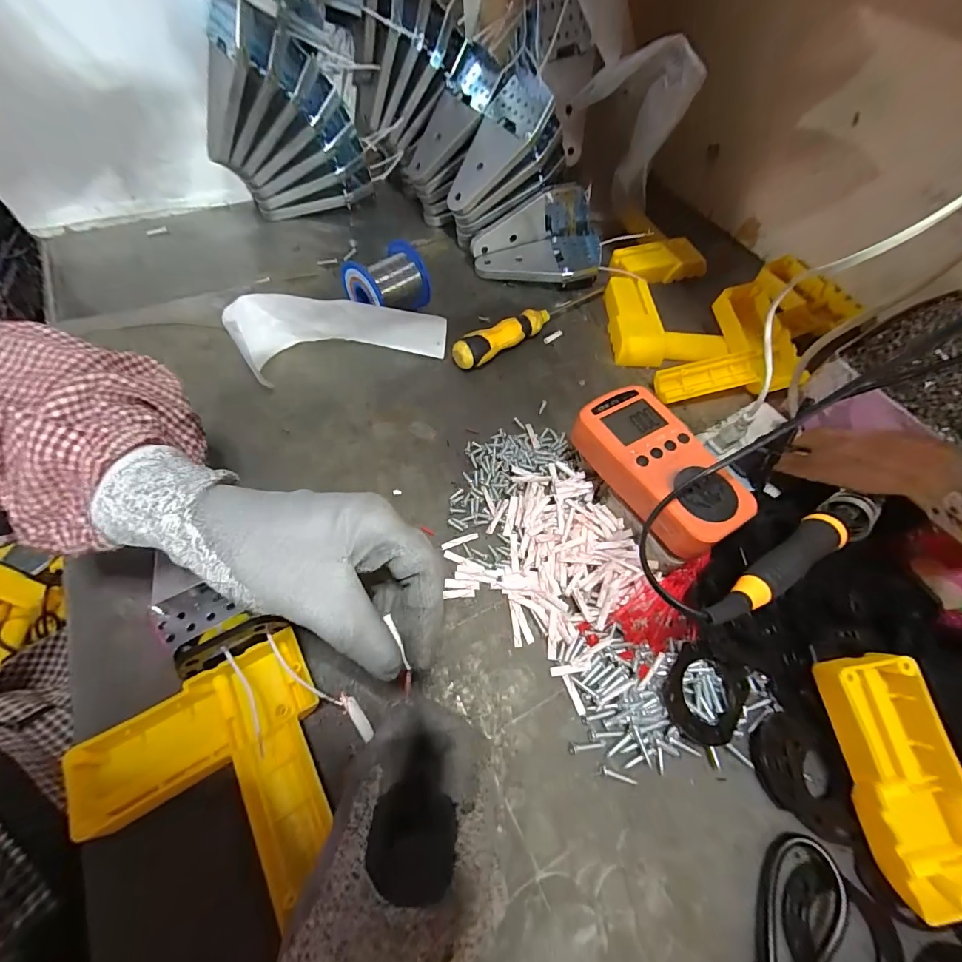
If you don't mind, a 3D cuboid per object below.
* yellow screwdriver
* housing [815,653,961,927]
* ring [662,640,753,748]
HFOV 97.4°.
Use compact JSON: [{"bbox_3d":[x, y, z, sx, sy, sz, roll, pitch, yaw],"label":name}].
[{"bbox_3d":[0.060,-0.166,0.436,0.207,0.030,0.026,-33,67,-20],"label":"yellow screwdriver"},{"bbox_3d":[0.277,0.156,0.227,0.142,0.031,0.113,0,60,-4],"label":"housing"},{"bbox_3d":[0.141,0.135,0.266,0.051,0.010,0.053,3,73,-10],"label":"ring"}]

